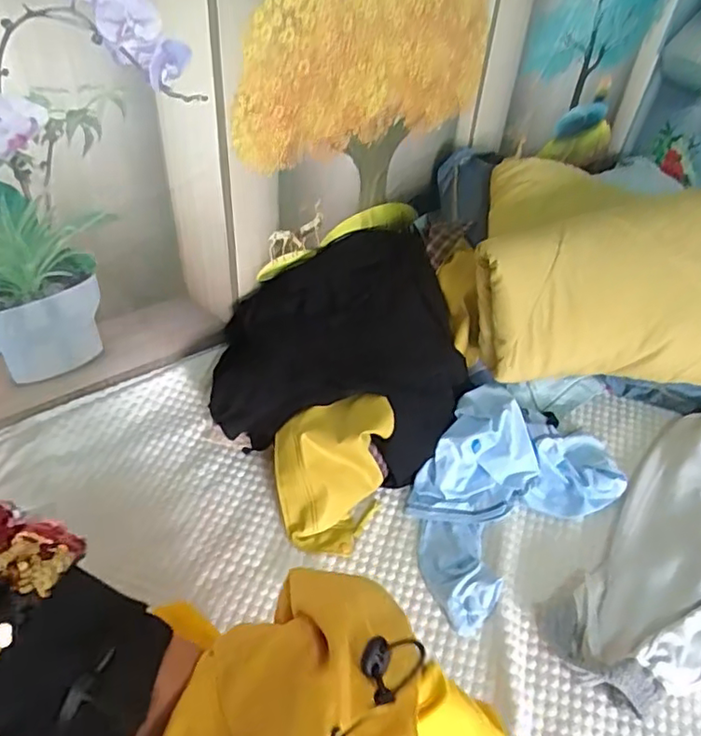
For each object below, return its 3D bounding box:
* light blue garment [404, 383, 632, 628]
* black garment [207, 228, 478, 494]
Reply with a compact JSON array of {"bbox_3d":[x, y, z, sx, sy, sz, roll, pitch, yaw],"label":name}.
[{"bbox_3d":[0.252,0.183,1.017,0.425,0.128,0.261,-28,54,-29],"label":"light blue garment"},{"bbox_3d":[-0.004,-0.046,1.125,0.429,0.227,0.421,14,46,9],"label":"black garment"}]

